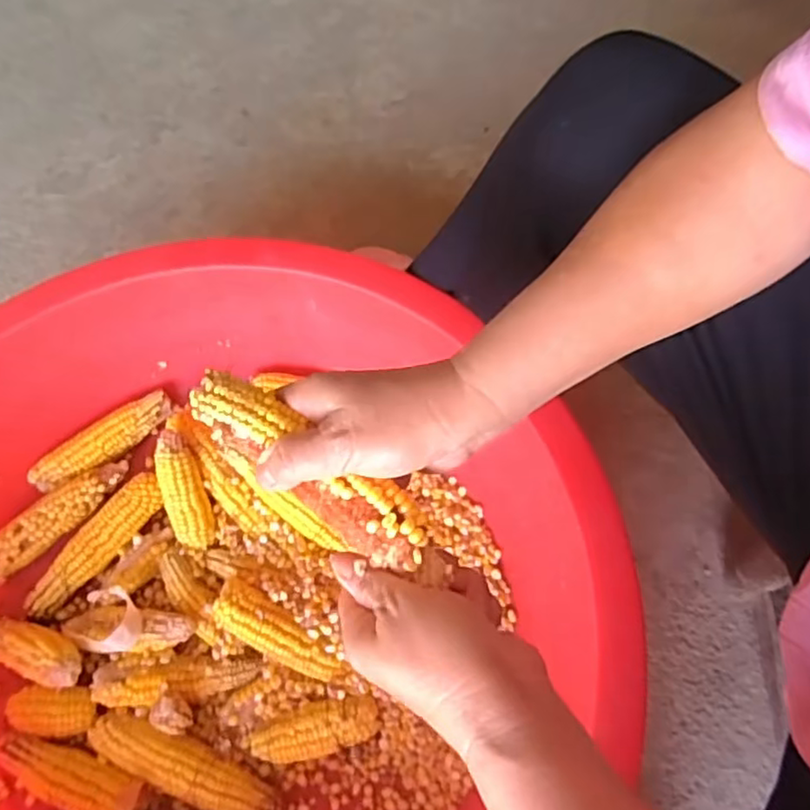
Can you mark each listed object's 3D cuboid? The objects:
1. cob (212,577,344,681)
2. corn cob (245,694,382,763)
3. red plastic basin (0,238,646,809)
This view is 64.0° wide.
[{"bbox_3d":[-0.121,0.217,0.609,0.131,0.045,0.044,30,68,14],"label":"cob"},{"bbox_3d":[-0.082,0.297,0.595,0.116,0.035,0.043,-13,65,-6],"label":"corn cob"},{"bbox_3d":[-0.173,0.190,0.580,0.639,0.193,0.662,0,67,0],"label":"red plastic basin"}]

